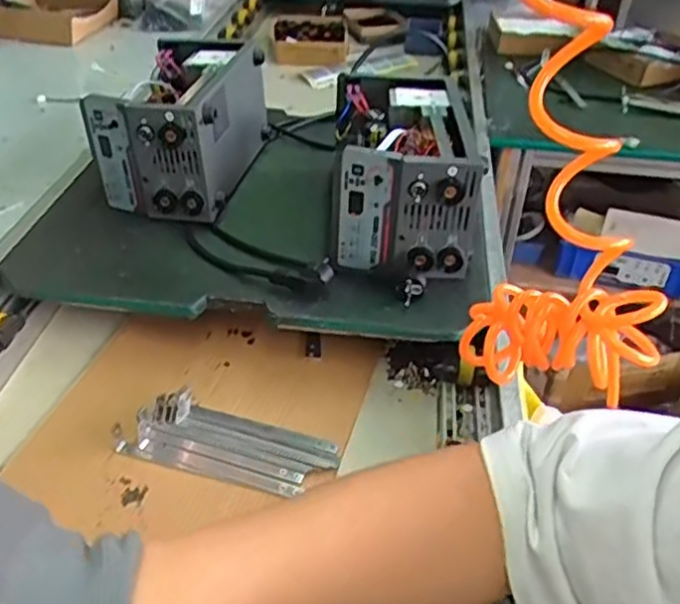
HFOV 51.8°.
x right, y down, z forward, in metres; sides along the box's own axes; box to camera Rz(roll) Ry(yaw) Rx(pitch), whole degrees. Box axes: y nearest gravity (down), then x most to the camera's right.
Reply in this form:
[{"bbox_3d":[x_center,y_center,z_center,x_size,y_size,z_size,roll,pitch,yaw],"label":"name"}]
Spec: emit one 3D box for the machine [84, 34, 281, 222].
[{"bbox_3d":[-0.215,-0.245,0.981,0.164,0.167,0.261,12,38,10],"label":"machine"}]

